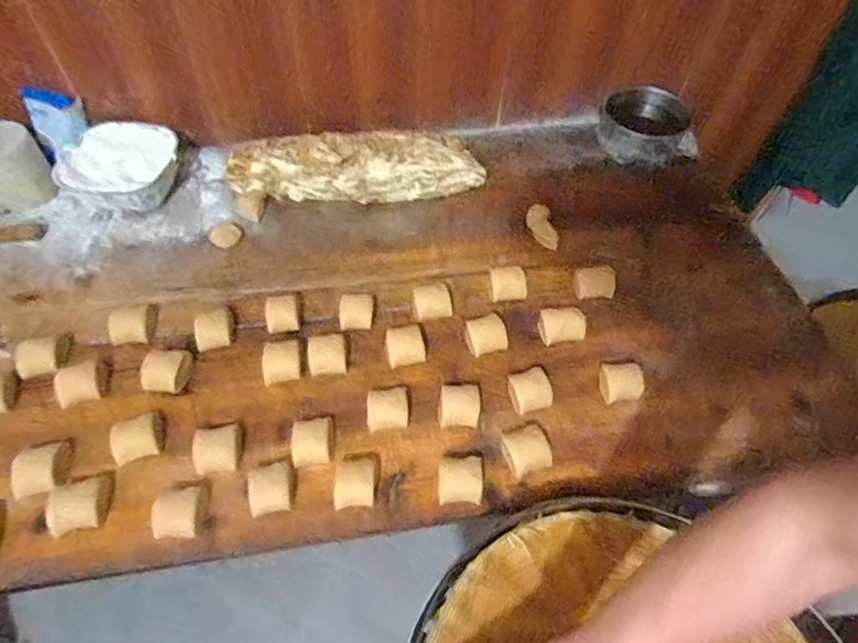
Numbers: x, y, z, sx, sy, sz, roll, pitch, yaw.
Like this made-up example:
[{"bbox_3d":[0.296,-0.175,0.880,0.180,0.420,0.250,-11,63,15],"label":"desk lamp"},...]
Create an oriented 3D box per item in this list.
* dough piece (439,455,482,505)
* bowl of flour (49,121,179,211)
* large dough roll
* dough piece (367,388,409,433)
[{"bbox_3d":[0.040,0.200,0.646,0.052,0.020,0.056,3,54,0],"label":"dough piece"},{"bbox_3d":[-0.543,-0.279,0.931,0.177,0.083,0.179,1,54,-1],"label":"bowl of flour"},{"bbox_3d":[-0.135,-0.303,0.978,0.475,0.089,0.121,-5,54,-6],"label":"large dough roll"},{"bbox_3d":[-0.056,0.121,0.702,0.061,0.045,0.055,-12,55,-10],"label":"dough piece"}]

